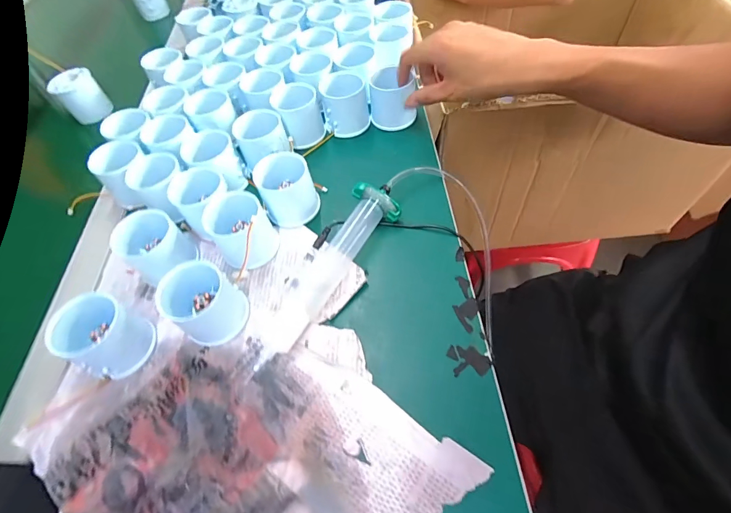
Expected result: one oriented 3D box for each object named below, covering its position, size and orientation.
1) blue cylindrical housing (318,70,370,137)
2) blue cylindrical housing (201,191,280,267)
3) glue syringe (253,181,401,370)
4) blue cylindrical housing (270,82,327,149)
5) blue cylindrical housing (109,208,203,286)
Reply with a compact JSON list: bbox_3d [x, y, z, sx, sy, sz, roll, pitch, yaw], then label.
[{"bbox_3d":[-0.024,-0.179,0.429,0.050,0.052,0.054,-15,56,-5],"label":"blue cylindrical housing"},{"bbox_3d":[-0.113,-0.025,0.339,0.054,0.048,0.057,-4,56,6],"label":"blue cylindrical housing"},{"bbox_3d":[-0.033,0.007,0.321,0.040,0.031,0.185,27,65,24],"label":"glue syringe"},{"bbox_3d":[-0.077,-0.163,0.426,0.050,0.051,0.057,-21,56,-9],"label":"blue cylindrical housing"},{"bbox_3d":[-0.189,-0.007,0.337,0.052,0.049,0.052,-4,56,6],"label":"blue cylindrical housing"}]

